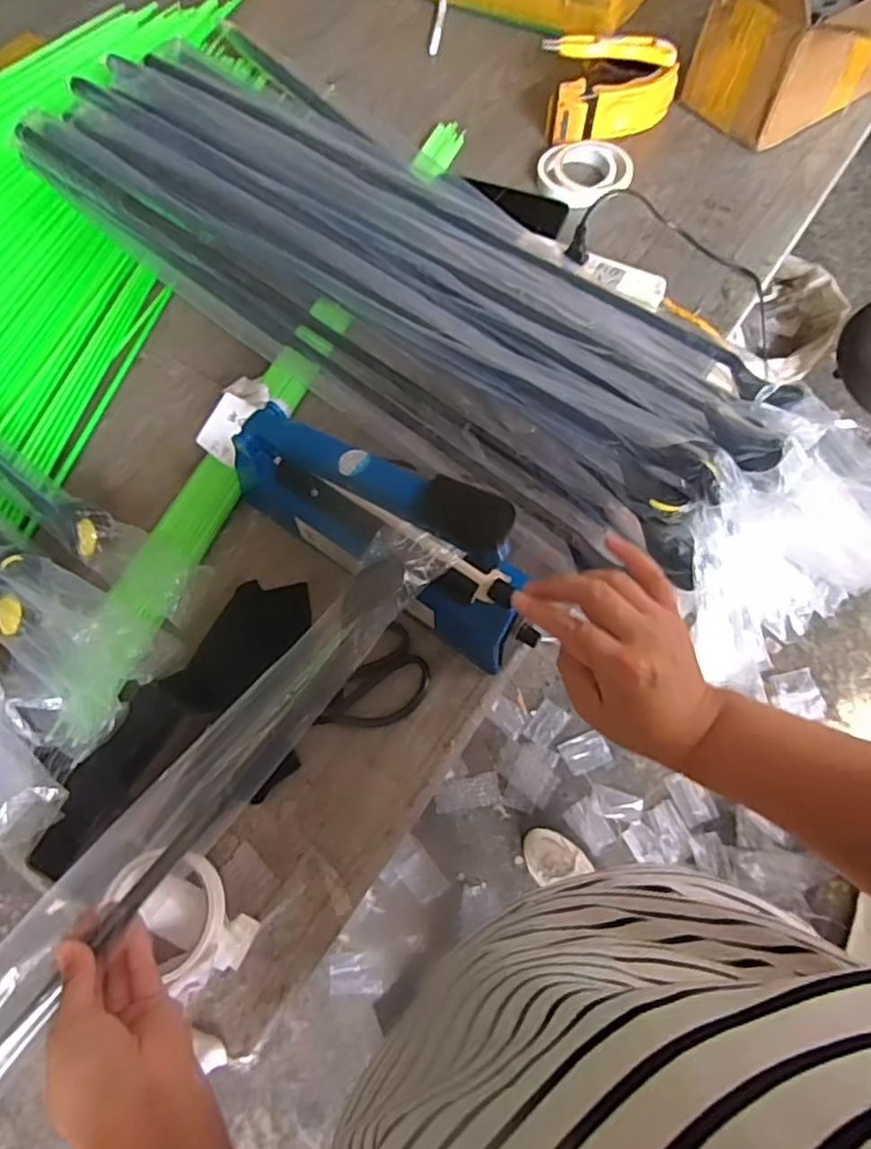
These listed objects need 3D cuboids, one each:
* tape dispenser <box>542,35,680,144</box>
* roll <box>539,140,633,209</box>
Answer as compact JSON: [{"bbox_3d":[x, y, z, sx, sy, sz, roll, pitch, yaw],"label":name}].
[{"bbox_3d":[0.216,-0.592,0.799,0.153,0.070,0.112,7,67,5],"label":"tape dispenser"},{"bbox_3d":[0.182,-0.487,0.779,0.097,0.025,0.100,-1,67,2],"label":"roll"}]

